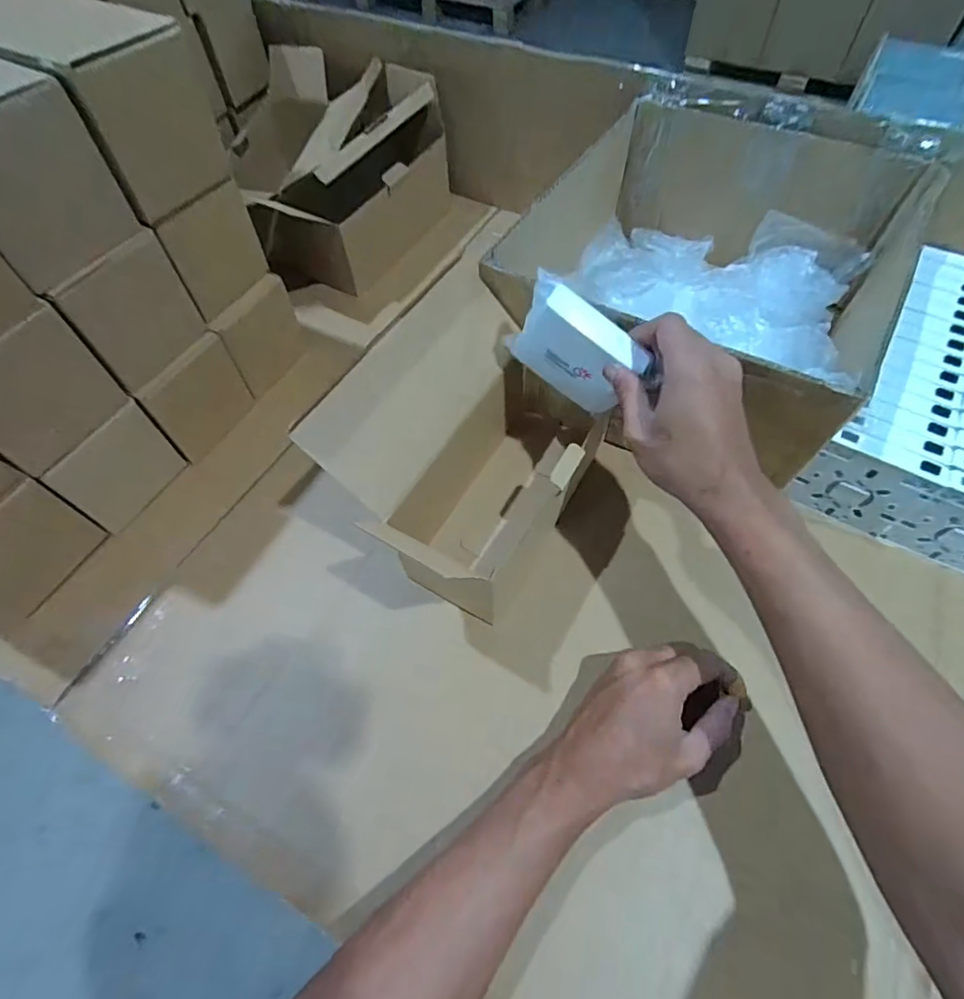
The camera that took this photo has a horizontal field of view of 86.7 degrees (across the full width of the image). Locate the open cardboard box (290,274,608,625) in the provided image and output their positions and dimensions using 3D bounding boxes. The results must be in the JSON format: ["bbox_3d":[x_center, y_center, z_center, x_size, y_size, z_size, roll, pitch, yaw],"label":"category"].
[{"bbox_3d":[0.006,-0.051,0.425,0.150,0.160,0.244,27,61,17],"label":"open cardboard box"}]

